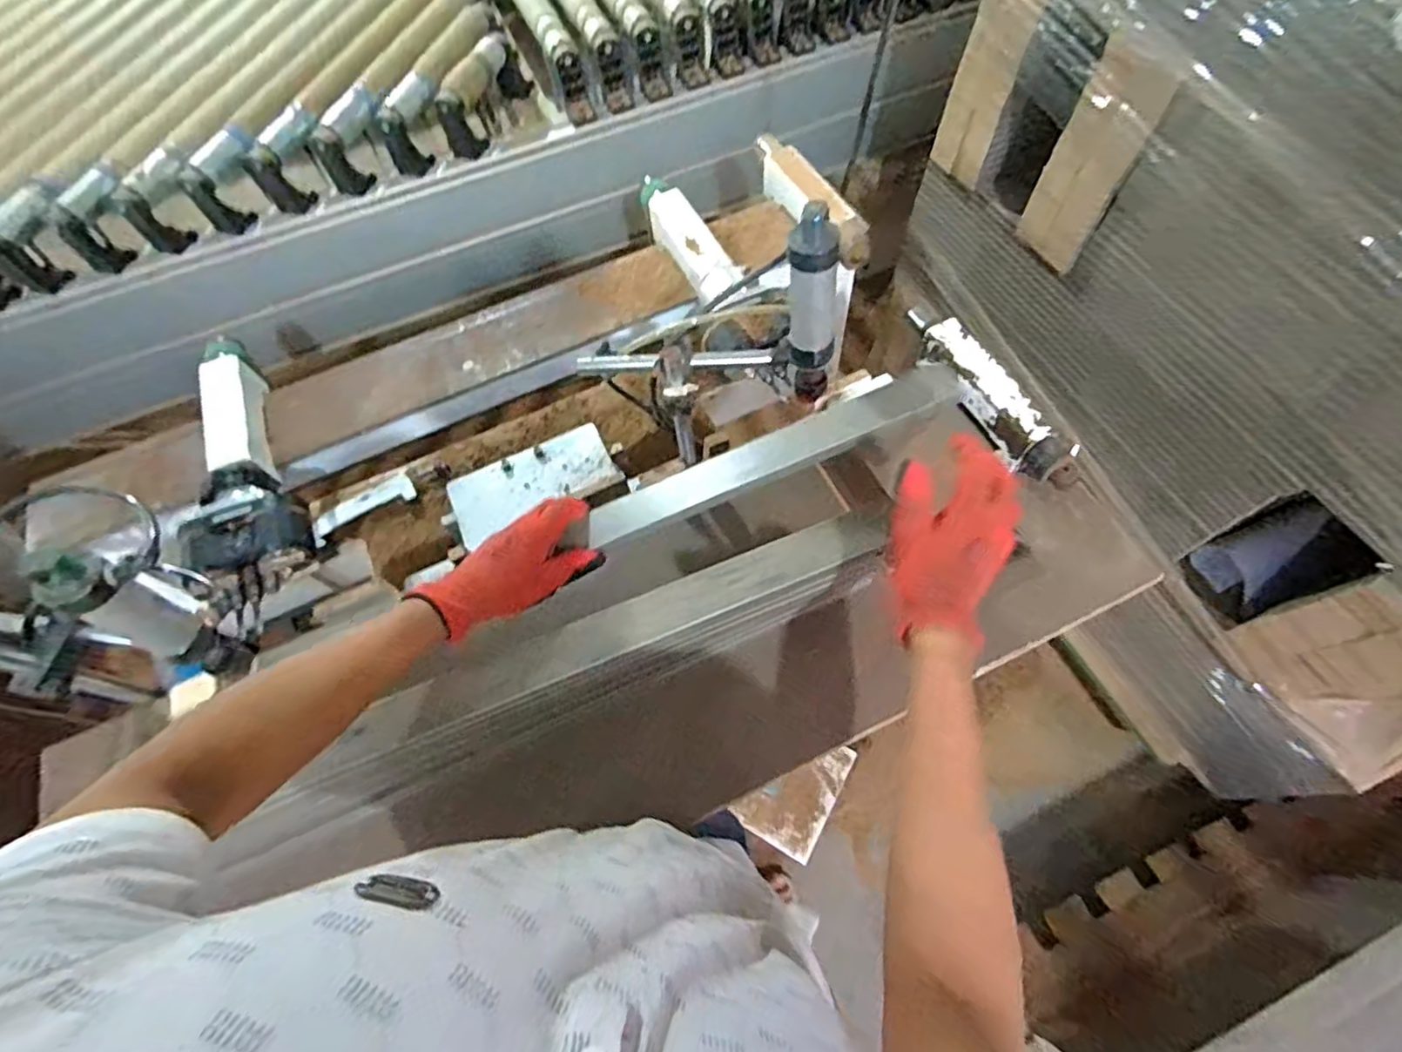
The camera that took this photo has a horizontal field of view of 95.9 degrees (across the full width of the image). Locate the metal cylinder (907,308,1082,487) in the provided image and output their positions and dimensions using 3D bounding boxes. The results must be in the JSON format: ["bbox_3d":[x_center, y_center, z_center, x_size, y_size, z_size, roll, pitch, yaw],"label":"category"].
[{"bbox_3d":[0.355,-0.168,0.791,0.050,0.057,0.301,-27,65,-10],"label":"metal cylinder"}]

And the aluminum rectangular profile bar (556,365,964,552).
[{"bbox_3d":[0.061,-0.066,0.615,0.377,0.017,0.053,-22,64,8],"label":"aluminum rectangular profile bar"}]

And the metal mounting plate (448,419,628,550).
[{"bbox_3d":[-0.244,-0.064,0.914,0.232,0.016,0.100,-25,72,-8],"label":"metal mounting plate"}]

